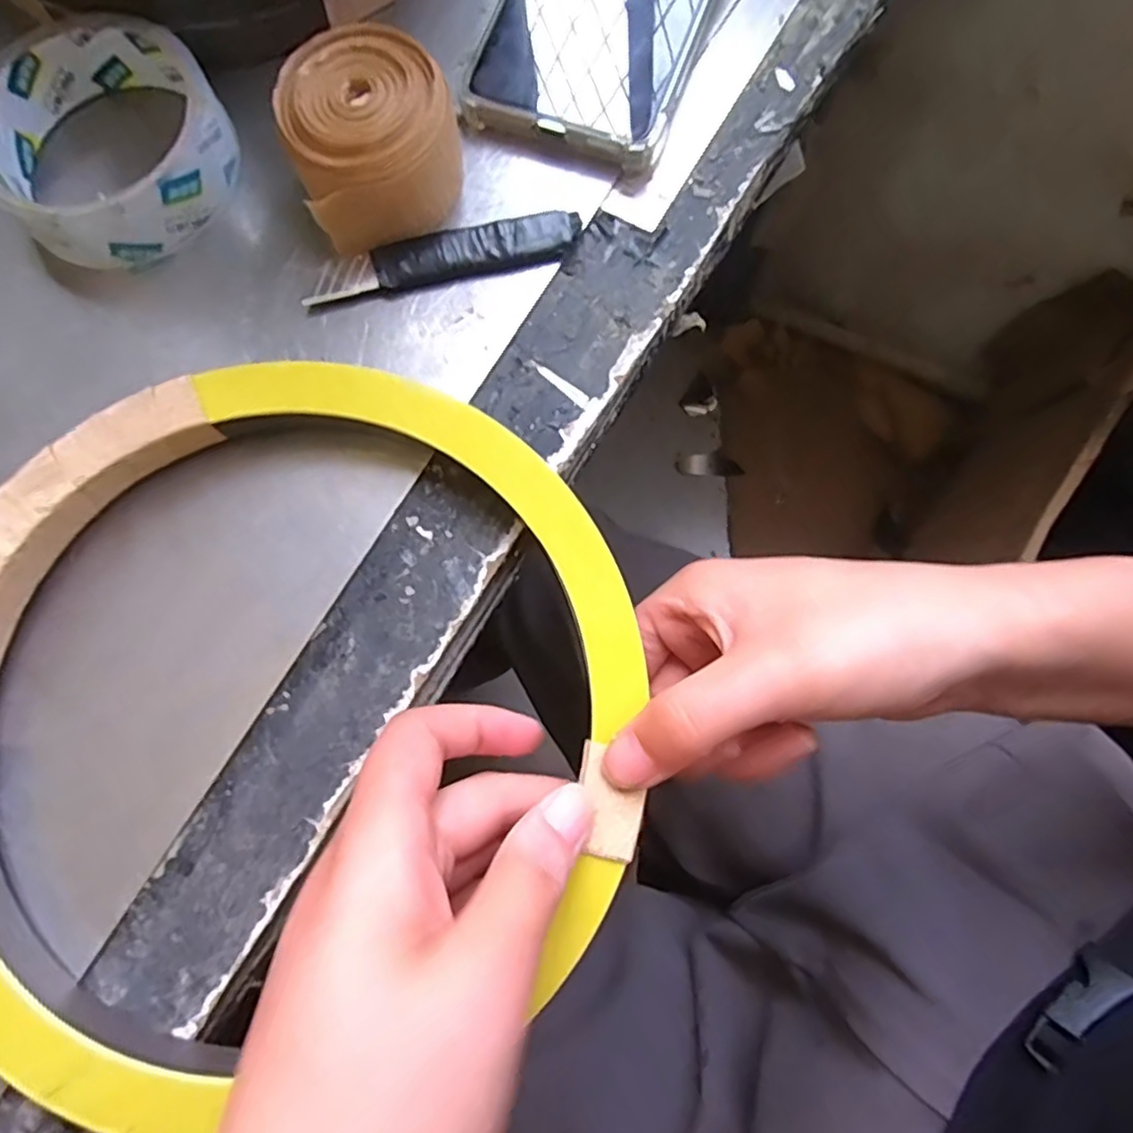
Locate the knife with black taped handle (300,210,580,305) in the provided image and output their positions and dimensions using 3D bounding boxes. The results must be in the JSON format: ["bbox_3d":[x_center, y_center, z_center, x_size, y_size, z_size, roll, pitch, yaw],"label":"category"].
[{"bbox_3d":[-0.045,-0.114,0.242,0.101,0.006,0.018,-12,78,-1],"label":"knife with black taped handle"}]

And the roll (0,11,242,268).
[{"bbox_3d":[-0.172,-0.159,0.245,0.084,0.026,0.085,0,78,2],"label":"roll"}]

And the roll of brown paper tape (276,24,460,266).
[{"bbox_3d":[-0.068,-0.151,0.234,0.057,0.036,0.057,0,78,2],"label":"roll of brown paper tape"}]

